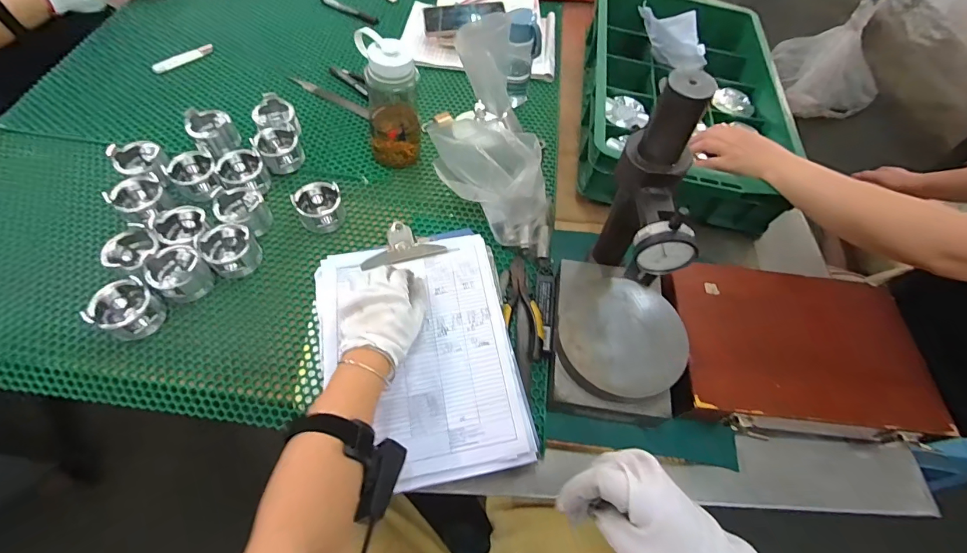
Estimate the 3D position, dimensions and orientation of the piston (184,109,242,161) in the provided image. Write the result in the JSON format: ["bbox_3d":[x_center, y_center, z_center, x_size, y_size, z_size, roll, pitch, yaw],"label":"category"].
[{"bbox_3d":[-0.422,-0.225,0.667,0.062,0.049,0.067,2,60,-3],"label":"piston"}]

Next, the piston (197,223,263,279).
[{"bbox_3d":[-0.339,-0.035,0.569,0.062,0.048,0.059,2,60,-3],"label":"piston"}]

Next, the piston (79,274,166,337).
[{"bbox_3d":[-0.432,0.040,0.514,0.061,0.043,0.065,30,63,13],"label":"piston"}]

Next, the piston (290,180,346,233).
[{"bbox_3d":[-0.238,-0.099,0.614,0.061,0.046,0.061,-9,62,-9],"label":"piston"}]

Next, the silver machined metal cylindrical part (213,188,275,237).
[{"bbox_3d":[-0.340,-0.089,0.602,0.064,0.046,0.065,2,60,-3],"label":"silver machined metal cylindrical part"}]

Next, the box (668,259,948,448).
[{"bbox_3d":[0.378,0.097,0.531,0.307,0.065,0.200,5,59,-3],"label":"box"}]

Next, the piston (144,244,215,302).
[{"bbox_3d":[-0.390,-0.004,0.545,0.059,0.045,0.060,2,60,-3],"label":"piston"}]

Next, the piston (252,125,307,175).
[{"bbox_3d":[-0.316,-0.196,0.657,0.065,0.046,0.056,-22,64,-15],"label":"piston"}]

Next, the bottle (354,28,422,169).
[{"bbox_3d":[-0.135,-0.254,0.626,0.075,0.184,0.081,-9,62,-9],"label":"bottle"}]

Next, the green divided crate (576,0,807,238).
[{"bbox_3d":[0.348,-0.332,0.735,0.327,0.137,0.525,10,60,2],"label":"green divided crate"}]

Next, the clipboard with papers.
[{"bbox_3d":[-0.085,0.082,0.526,0.235,0.032,0.323,-8,61,-9],"label":"clipboard with papers"}]

